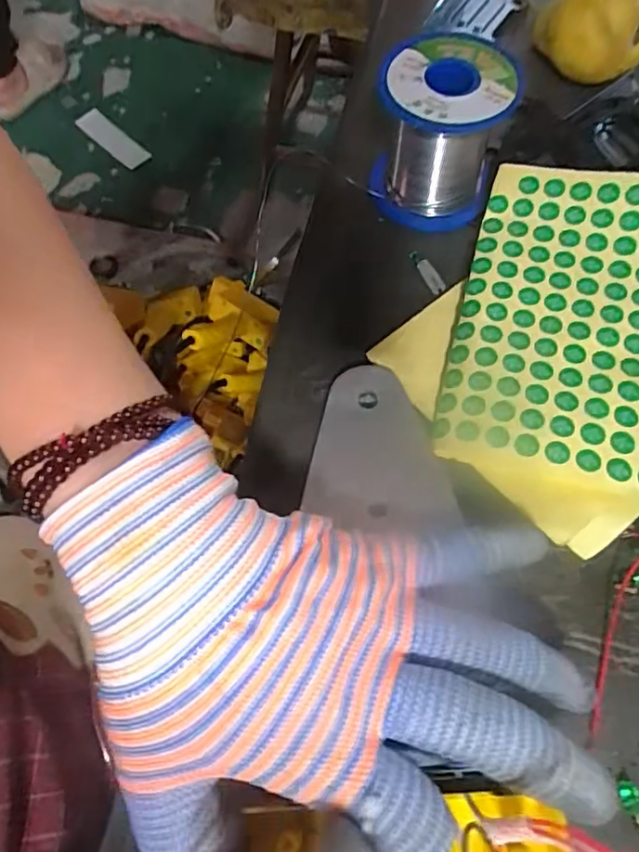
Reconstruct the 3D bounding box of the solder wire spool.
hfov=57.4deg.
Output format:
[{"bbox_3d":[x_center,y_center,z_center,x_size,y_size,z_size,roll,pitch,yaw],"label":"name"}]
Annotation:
[{"bbox_3d":[0.060,-0.149,0.296,0.065,0.062,0.066,9,68,4],"label":"solder wire spool"}]

